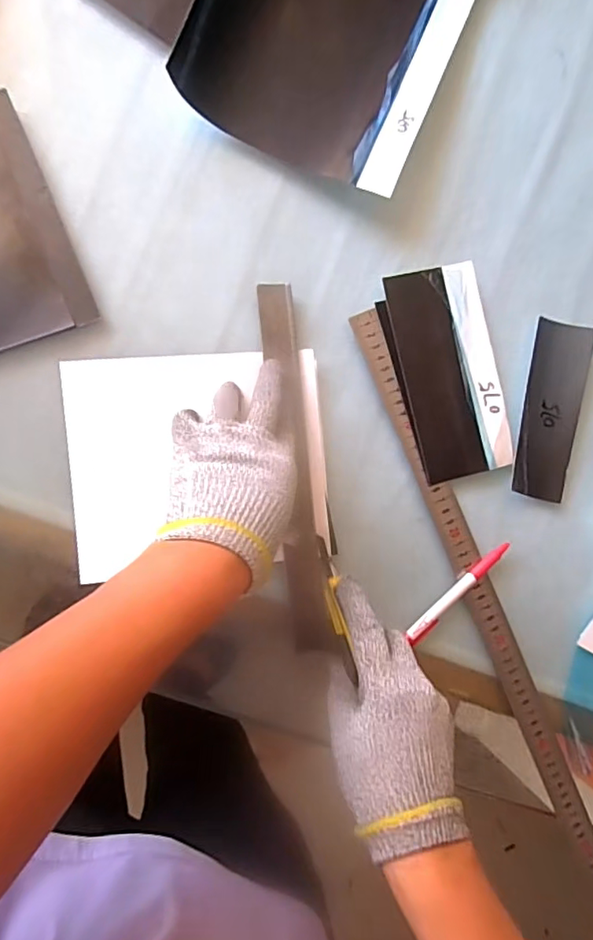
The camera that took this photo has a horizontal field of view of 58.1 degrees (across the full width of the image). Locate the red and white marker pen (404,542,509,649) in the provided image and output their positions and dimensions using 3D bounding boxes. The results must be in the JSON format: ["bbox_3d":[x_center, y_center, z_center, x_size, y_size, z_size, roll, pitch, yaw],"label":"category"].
[{"bbox_3d":[0.136,0.101,0.447,0.112,0.010,0.012,-40,95,-6],"label":"red and white marker pen"}]

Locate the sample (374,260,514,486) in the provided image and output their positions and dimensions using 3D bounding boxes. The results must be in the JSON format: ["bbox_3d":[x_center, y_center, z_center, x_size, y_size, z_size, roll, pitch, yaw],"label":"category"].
[{"bbox_3d":[0.128,-0.082,0.452,0.091,0.014,0.174,-18,92,-8],"label":"sample"}]

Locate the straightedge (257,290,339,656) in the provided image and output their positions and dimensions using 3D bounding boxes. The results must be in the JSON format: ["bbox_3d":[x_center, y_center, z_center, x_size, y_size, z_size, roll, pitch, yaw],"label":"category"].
[{"bbox_3d":[-0.003,-0.013,0.419,0.029,0.007,0.264,-5,88,-8],"label":"straightedge"}]

